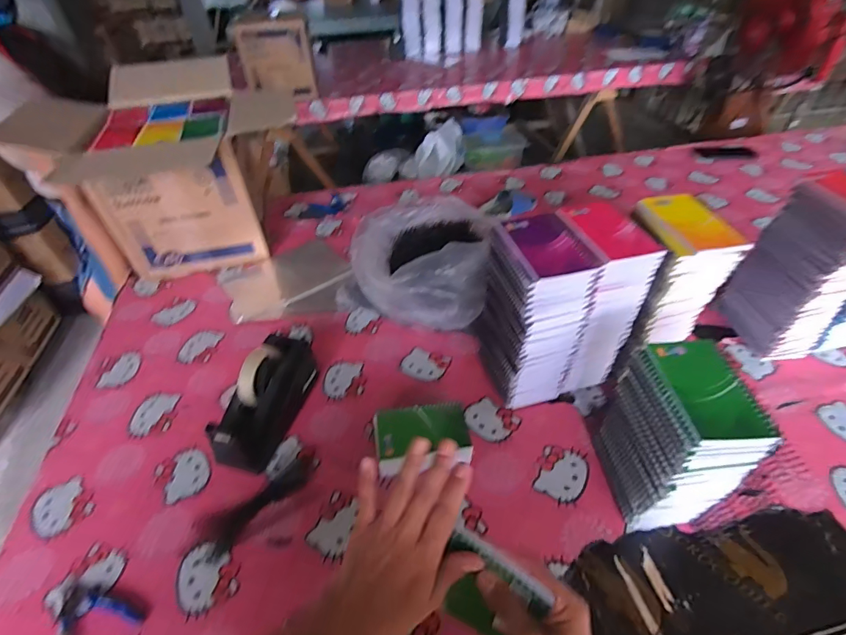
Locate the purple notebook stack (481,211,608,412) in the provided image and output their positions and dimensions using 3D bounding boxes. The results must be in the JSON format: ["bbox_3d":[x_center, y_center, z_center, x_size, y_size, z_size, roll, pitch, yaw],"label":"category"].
[{"bbox_3d":[0.162,0.011,0.662,0.101,0.294,0.132,-13,43,-11],"label":"purple notebook stack"}]

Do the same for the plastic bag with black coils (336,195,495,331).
[{"bbox_3d":[-0.008,-0.138,0.906,0.285,0.154,0.328,7,43,12],"label":"plastic bag with black coils"}]

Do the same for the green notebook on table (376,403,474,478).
[{"bbox_3d":[0.000,0.173,0.629,0.135,0.016,0.091,-7,63,-2],"label":"green notebook on table"}]

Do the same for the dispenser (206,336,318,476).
[{"bbox_3d":[-0.247,0.122,0.673,0.074,0.121,0.199,10,43,14],"label":"dispenser"}]

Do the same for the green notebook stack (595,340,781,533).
[{"bbox_3d":[0.308,0.159,0.546,0.097,0.232,0.151,-5,42,-3],"label":"green notebook stack"}]

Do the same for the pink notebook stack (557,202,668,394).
[{"bbox_3d":[0.253,-0.008,0.667,0.103,0.289,0.113,-13,45,-11],"label":"pink notebook stack"}]

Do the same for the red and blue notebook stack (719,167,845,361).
[{"bbox_3d":[0.673,-0.077,0.723,0.186,0.294,0.133,-9,44,-7],"label":"red and blue notebook stack"}]

